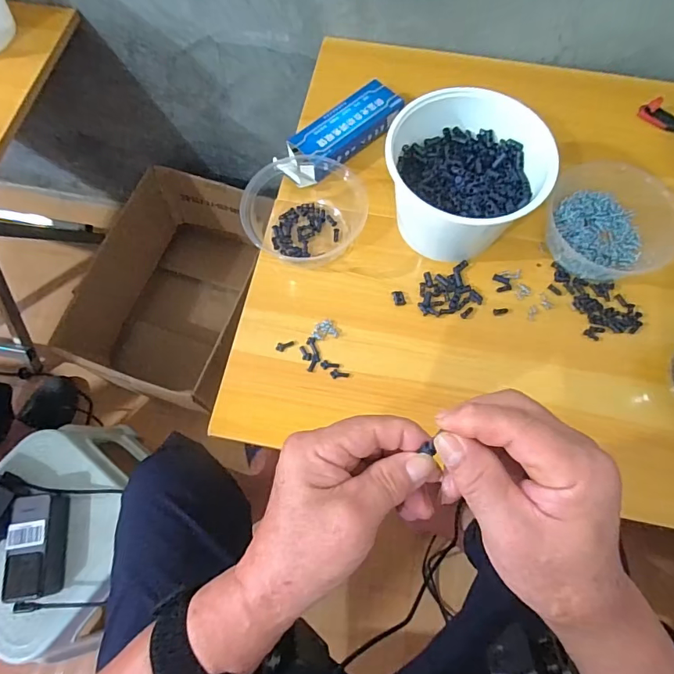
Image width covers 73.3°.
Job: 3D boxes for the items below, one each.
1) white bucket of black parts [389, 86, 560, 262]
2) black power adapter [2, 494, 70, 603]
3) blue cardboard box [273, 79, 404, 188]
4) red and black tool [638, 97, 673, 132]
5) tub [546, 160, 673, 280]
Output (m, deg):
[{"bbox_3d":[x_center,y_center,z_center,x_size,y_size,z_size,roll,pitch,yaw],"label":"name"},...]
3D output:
[{"bbox_3d":[0.142,-0.175,0.497,0.153,0.107,0.149,0,70,-1],"label":"white bucket of black parts"},{"bbox_3d":[-0.414,0.289,0.627,0.060,0.050,0.131,-4,70,-2],"label":"black power adapter"},{"bbox_3d":[0.005,-0.255,0.572,0.180,0.030,0.069,-41,76,-14],"label":"blue cardboard box"},{"bbox_3d":[0.421,-0.284,0.585,0.031,0.013,0.058,-41,76,-14],"label":"red and black tool"},{"bbox_3d":[0.305,-0.128,0.508,0.124,0.059,0.145,-41,76,-14],"label":"tub"}]

